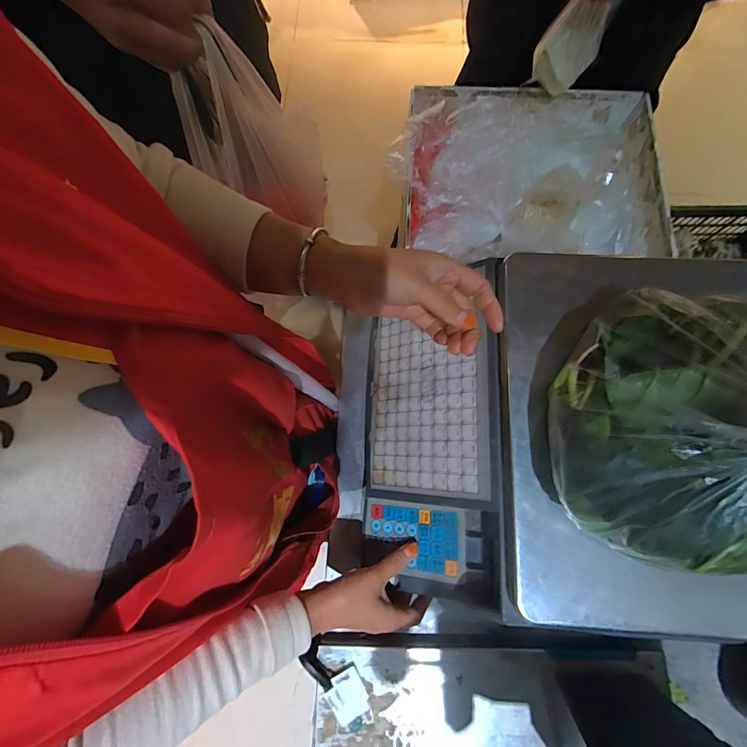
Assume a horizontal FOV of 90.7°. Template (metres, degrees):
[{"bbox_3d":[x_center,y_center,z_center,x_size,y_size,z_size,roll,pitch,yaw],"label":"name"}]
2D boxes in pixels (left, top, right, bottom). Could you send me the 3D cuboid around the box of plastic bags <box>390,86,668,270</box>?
[{"bbox_3d":[0.257,-0.369,0.627,0.422,0.135,0.251,3,76,2],"label":"box of plastic bags"}]

